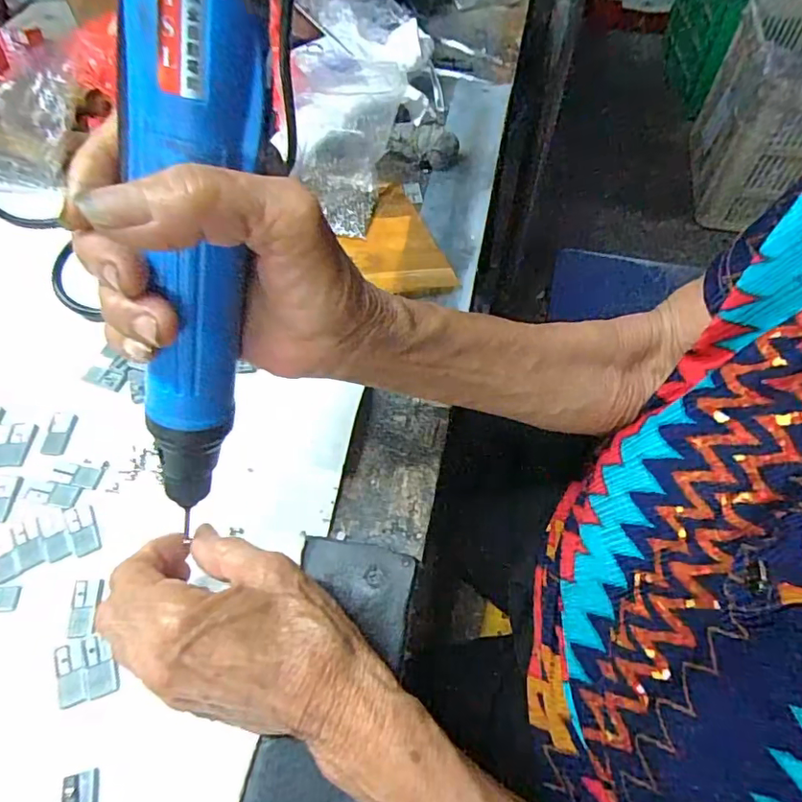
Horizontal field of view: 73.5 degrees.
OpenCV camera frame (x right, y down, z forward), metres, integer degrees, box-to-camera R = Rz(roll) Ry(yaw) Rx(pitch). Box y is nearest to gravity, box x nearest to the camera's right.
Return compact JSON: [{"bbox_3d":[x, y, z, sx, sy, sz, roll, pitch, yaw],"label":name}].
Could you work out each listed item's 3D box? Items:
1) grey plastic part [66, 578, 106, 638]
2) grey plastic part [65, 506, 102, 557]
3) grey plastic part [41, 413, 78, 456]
[{"bbox_3d":[-0.158,0.102,0.266,0.014,0.004,0.028,-5,57,-2],"label":"grey plastic part"},{"bbox_3d":[-0.173,0.069,0.290,0.013,0.004,0.029,-27,61,-15],"label":"grey plastic part"},{"bbox_3d":[-0.207,0.019,0.325,0.016,0.004,0.027,2,58,3],"label":"grey plastic part"}]

